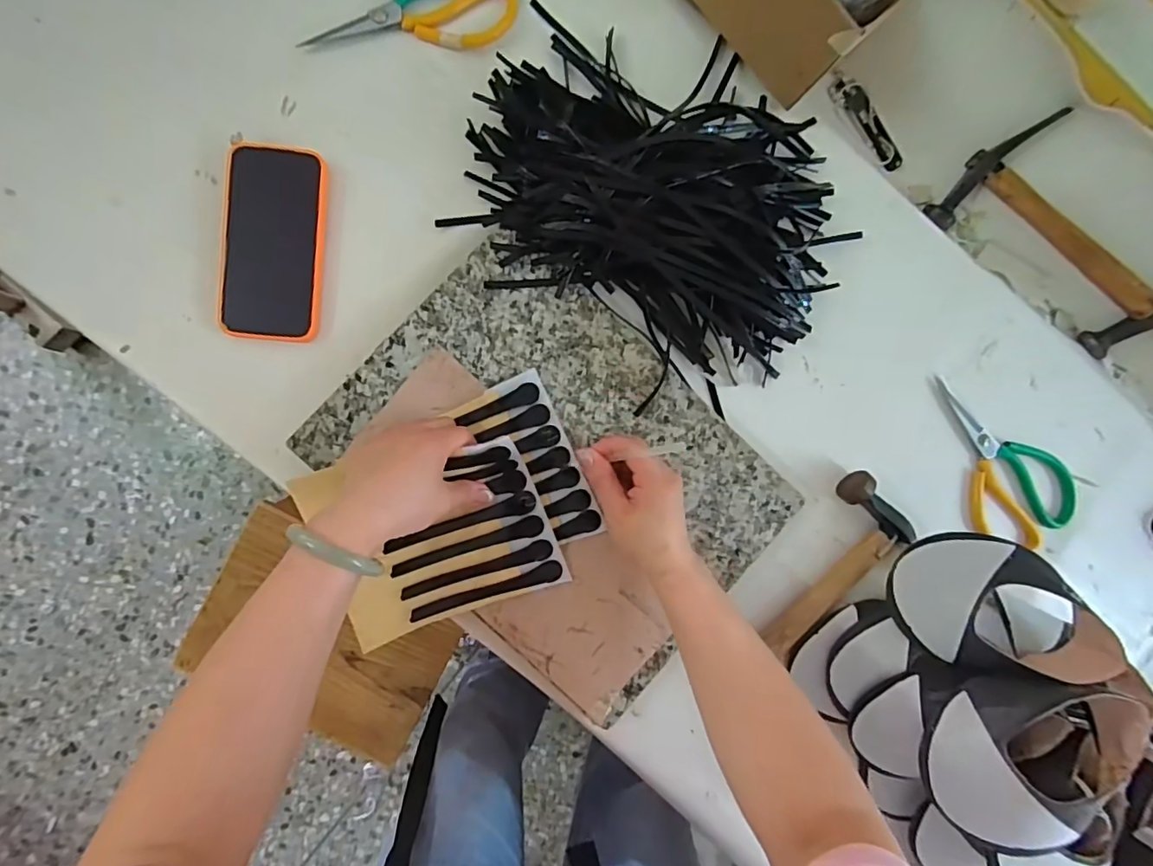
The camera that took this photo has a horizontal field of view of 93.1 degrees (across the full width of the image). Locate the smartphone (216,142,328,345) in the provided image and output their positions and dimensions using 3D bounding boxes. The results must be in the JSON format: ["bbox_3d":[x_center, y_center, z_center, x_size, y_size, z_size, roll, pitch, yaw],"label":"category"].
[{"bbox_3d":[-0.266,-0.165,0.477,0.080,0.013,0.164,4,90,-5],"label":"smartphone"}]

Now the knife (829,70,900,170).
[{"bbox_3d":[0.309,-0.332,0.583,0.030,0.009,0.115,-41,93,-5],"label":"knife"}]

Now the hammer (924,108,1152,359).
[{"bbox_3d":[0.510,-0.183,0.544,0.284,0.031,0.126,39,127,1],"label":"hammer"}]

